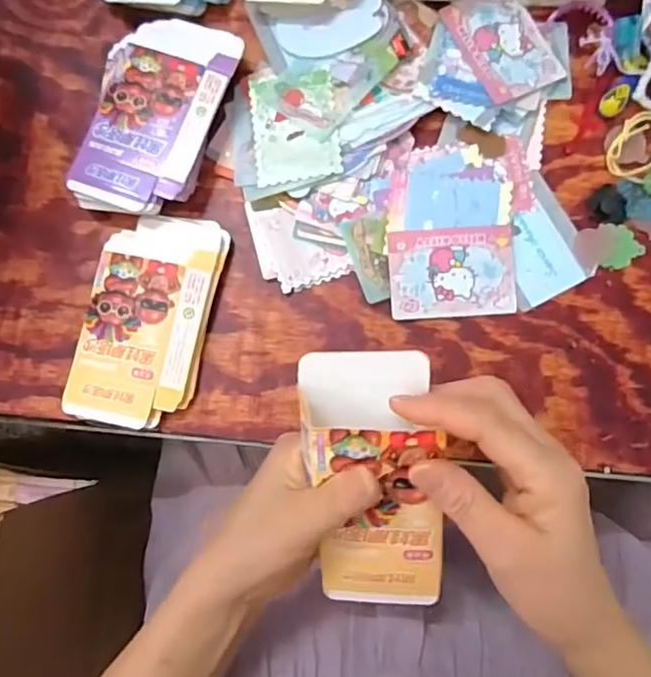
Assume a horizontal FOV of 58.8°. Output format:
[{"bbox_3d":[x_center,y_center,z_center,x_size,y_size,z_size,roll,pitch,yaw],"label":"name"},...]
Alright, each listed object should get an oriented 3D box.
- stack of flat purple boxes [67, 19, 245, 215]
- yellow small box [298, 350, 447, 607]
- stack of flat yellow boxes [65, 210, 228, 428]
[{"bbox_3d":[-0.128,-0.164,0.434,0.092,0.032,0.151,20,84,7],"label":"stack of flat purple boxes"},{"bbox_3d":[0.026,0.080,0.298,0.066,0.022,0.149,-7,107,4],"label":"yellow small box"},{"bbox_3d":[-0.128,-0.014,0.421,0.088,0.017,0.155,11,83,6],"label":"stack of flat yellow boxes"}]

